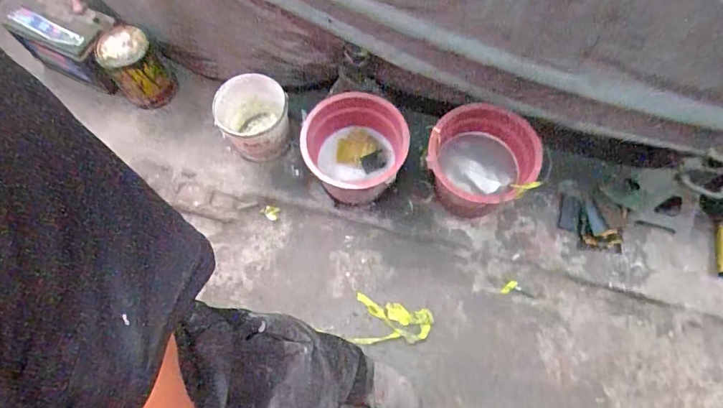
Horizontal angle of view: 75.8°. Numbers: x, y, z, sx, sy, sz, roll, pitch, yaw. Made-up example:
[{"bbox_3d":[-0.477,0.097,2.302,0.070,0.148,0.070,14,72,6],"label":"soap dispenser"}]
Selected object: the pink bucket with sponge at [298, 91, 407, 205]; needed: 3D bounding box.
[{"bbox_3d":[-0.016,-0.147,1.309,0.284,0.211,0.271,-1,68,2],"label":"pink bucket with sponge"}]

